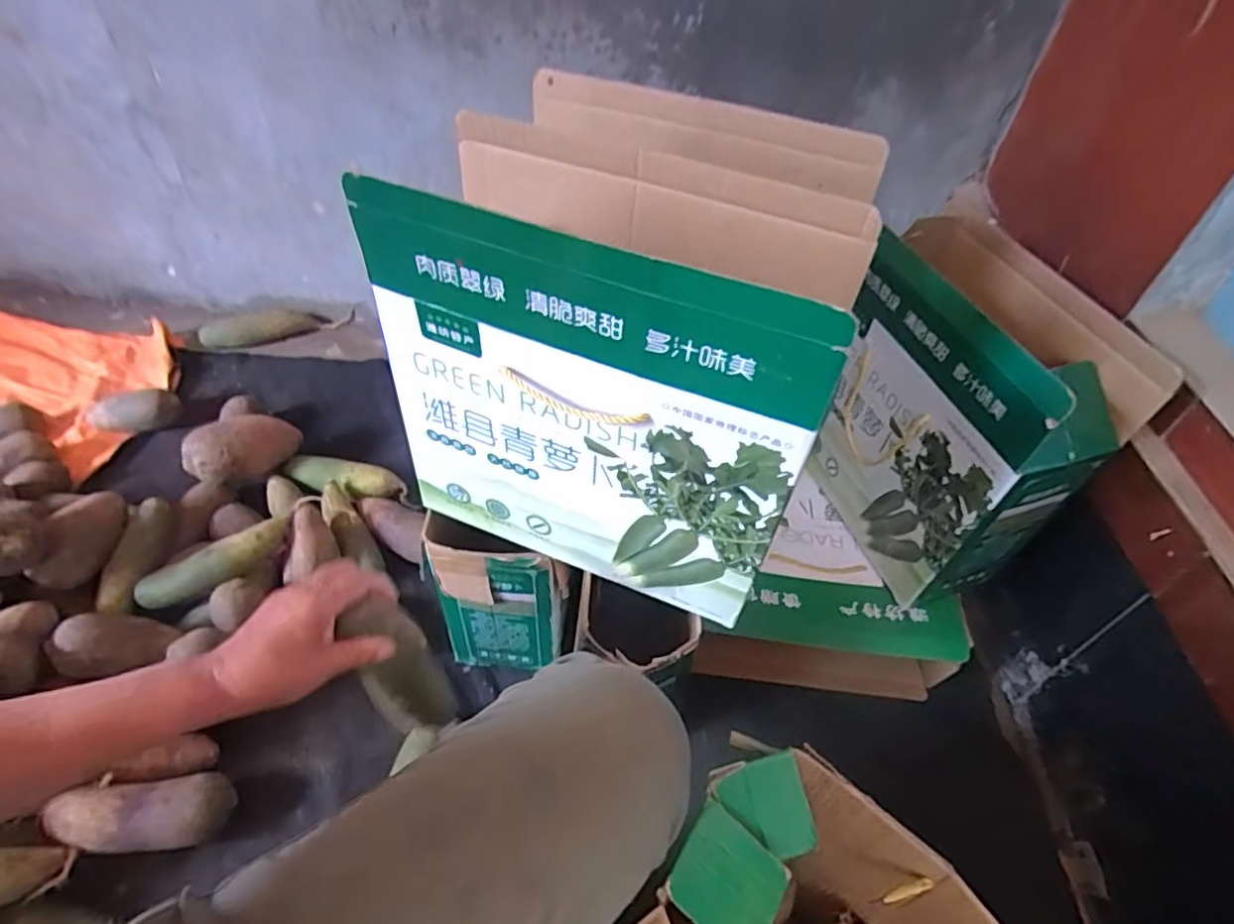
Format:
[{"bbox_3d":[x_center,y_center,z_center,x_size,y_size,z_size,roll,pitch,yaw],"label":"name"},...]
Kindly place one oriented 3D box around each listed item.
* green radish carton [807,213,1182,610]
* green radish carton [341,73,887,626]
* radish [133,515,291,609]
[{"bbox_3d":[0.392,-0.051,0.768,0.143,0.354,0.309,-12,48,-16],"label":"green radish carton"},{"bbox_3d":[-0.004,-0.064,0.538,0.325,0.340,0.167,18,47,13],"label":"green radish carton"},{"bbox_3d":[-0.522,0.132,0.814,0.186,0.046,0.048,-24,52,-26],"label":"radish"}]

